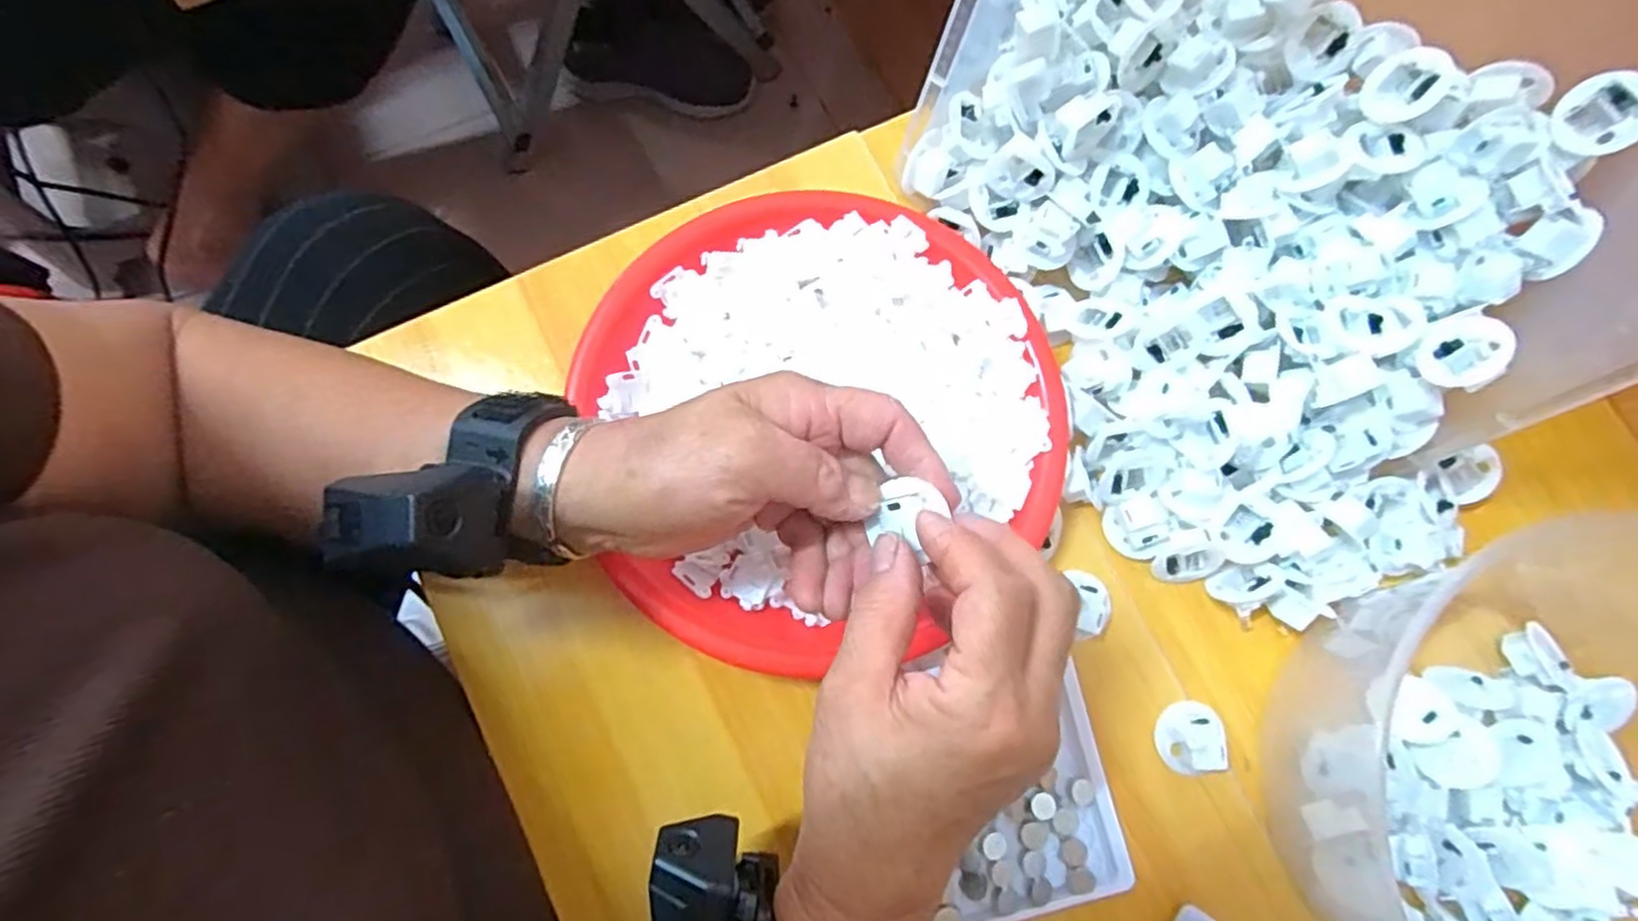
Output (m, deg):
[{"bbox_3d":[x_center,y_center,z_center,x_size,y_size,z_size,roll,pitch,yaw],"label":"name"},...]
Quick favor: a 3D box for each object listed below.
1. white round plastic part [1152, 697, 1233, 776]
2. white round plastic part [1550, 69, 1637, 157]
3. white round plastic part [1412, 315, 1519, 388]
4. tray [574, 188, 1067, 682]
[{"bbox_3d":[0.173,0.129,0.344,0.029,0.015,0.030,1,78,-4],"label":"white round plastic part"},{"bbox_3d":[0.340,-0.149,0.320,0.006,0.033,0.033,-16,73,-42],"label":"white round plastic part"},{"bbox_3d":[0.289,-0.049,0.331,0.010,0.033,0.034,18,107,-35],"label":"white round plastic part"},{"bbox_3d":[0.004,-0.020,0.357,0.215,0.024,0.223,0,80,0],"label":"tray"}]

